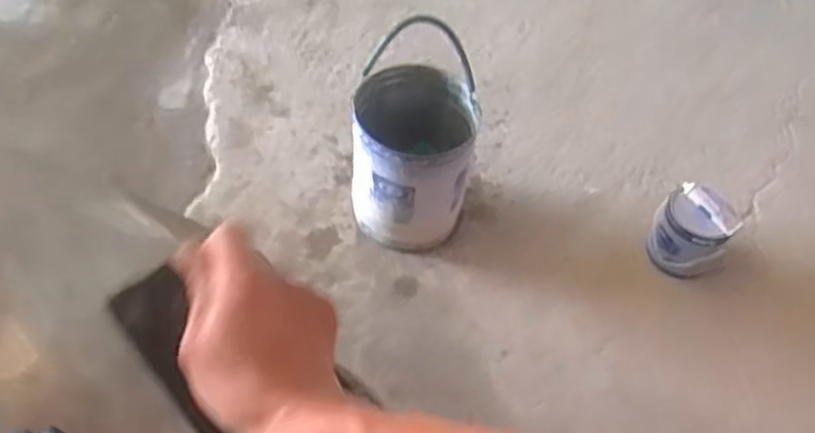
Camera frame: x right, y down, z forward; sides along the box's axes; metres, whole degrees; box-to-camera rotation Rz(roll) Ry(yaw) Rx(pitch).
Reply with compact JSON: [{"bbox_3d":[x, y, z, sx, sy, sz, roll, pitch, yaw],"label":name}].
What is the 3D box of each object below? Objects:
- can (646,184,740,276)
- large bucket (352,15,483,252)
[{"bbox_3d":[0.672,0.039,1.726,0.163,0.208,0.155,3,54,-4],"label":"can"},{"bbox_3d":[0.012,-0.148,1.648,0.274,0.497,0.280,3,54,-4],"label":"large bucket"}]

